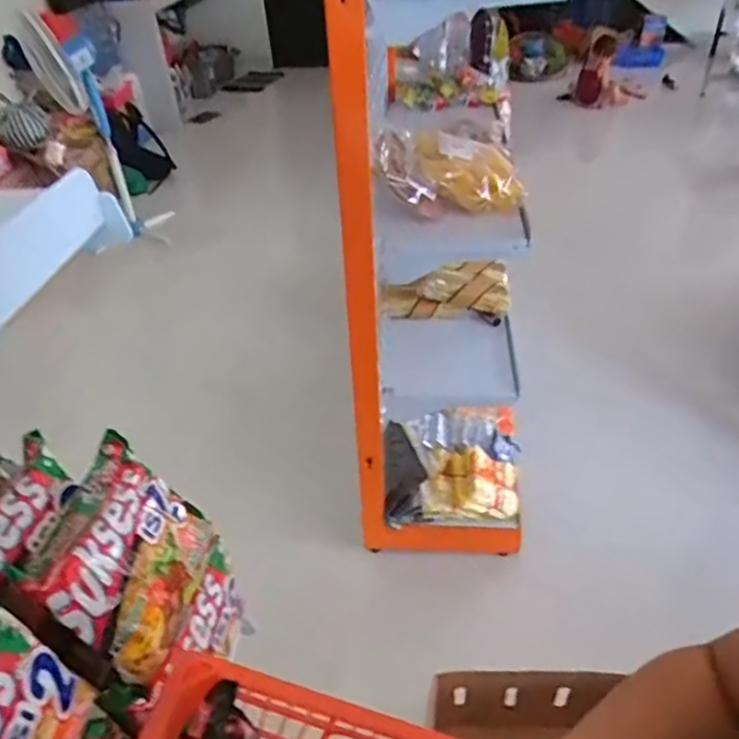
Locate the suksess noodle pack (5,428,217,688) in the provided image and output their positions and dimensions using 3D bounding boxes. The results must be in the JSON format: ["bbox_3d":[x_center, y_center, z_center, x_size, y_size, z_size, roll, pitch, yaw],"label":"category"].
[{"bbox_3d":[-0.171,0.131,0.448,0.050,0.111,0.135,-31,26,25],"label":"suksess noodle pack"}]

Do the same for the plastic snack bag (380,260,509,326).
[{"bbox_3d":[0.176,-0.184,1.488,0.288,0.109,0.115,1,38,7],"label":"plastic snack bag"}]

